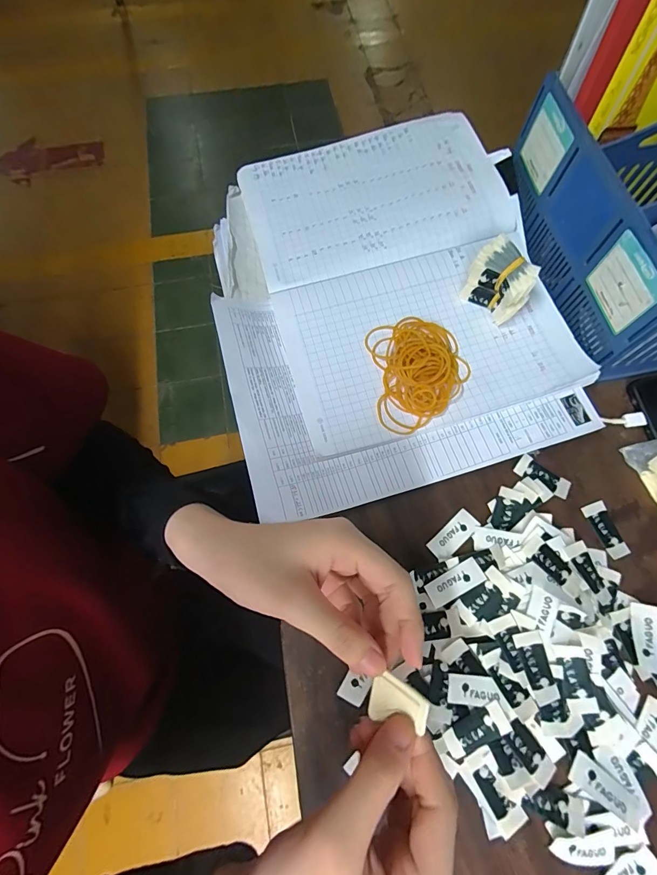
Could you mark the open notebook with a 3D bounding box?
[{"bbox_3d":[0.066,-0.169,0.371,0.245,0.024,0.330,-15,71,-5],"label":"open notebook"}]

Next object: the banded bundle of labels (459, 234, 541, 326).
[{"bbox_3d":[0.151,-0.137,0.340,0.056,0.047,0.041,38,79,9],"label":"banded bundle of labels"}]

